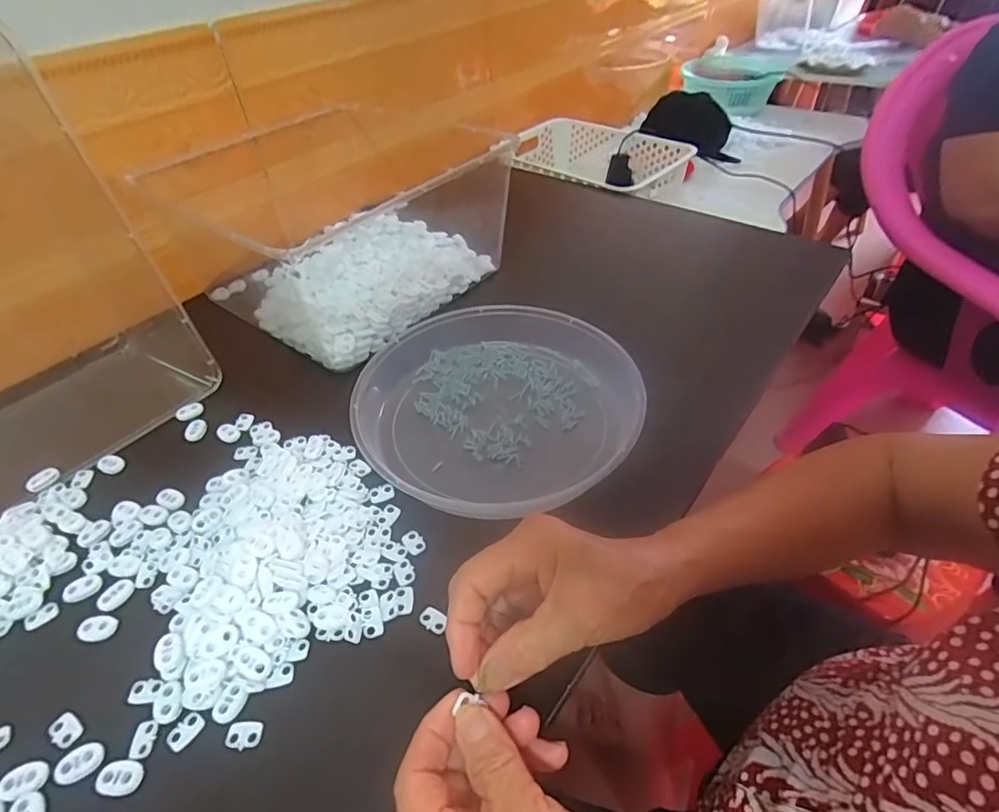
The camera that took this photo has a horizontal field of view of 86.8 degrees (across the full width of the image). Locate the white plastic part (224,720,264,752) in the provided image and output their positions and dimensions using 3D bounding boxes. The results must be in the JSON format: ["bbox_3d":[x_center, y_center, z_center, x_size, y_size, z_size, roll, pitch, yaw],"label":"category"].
[{"bbox_3d":[-0.142,0.183,0.294,0.018,0.005,0.014,3,45,6],"label":"white plastic part"}]

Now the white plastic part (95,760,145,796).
[{"bbox_3d":[-0.201,0.196,0.280,0.021,0.005,0.015,6,45,9],"label":"white plastic part"}]

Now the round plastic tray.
[{"bbox_3d":[0.000,-0.008,0.452,0.229,0.037,0.209,-3,44,3],"label":"round plastic tray"}]

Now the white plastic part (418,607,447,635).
[{"bbox_3d":[-0.042,0.135,0.335,0.018,0.004,0.013,26,52,29],"label":"white plastic part"}]

